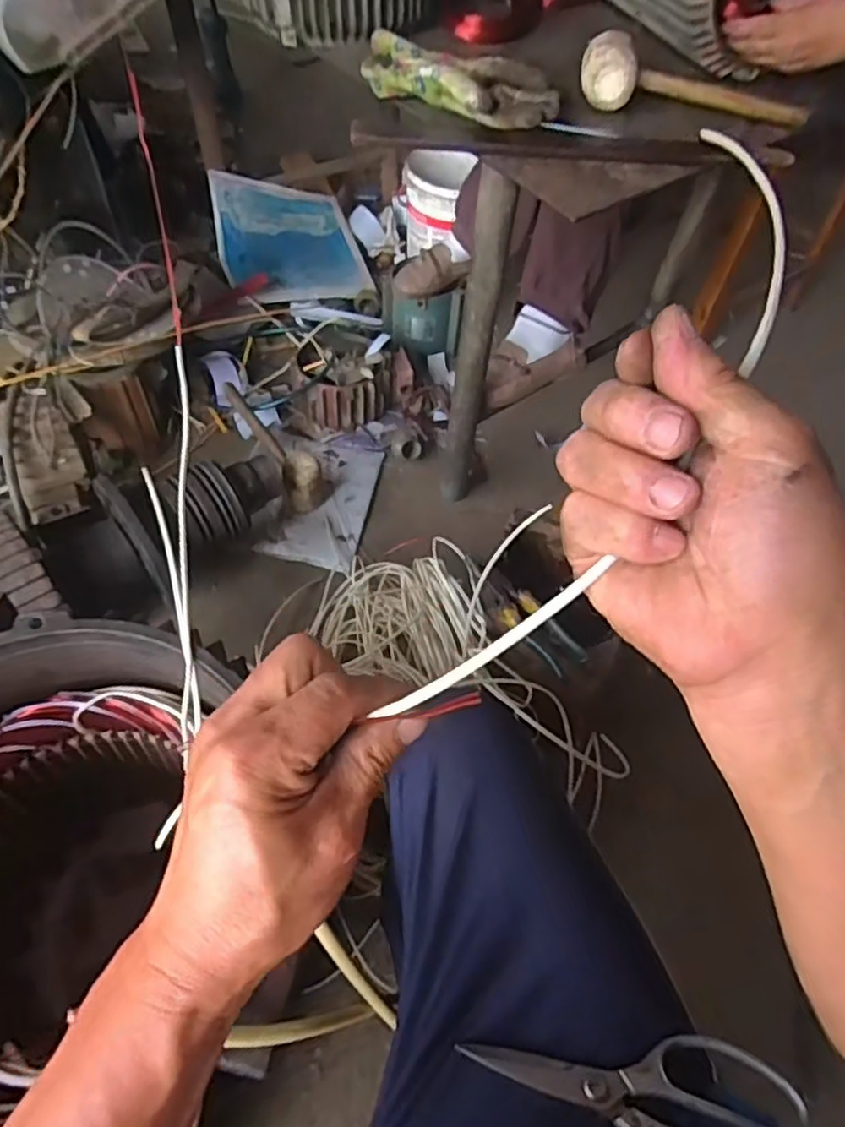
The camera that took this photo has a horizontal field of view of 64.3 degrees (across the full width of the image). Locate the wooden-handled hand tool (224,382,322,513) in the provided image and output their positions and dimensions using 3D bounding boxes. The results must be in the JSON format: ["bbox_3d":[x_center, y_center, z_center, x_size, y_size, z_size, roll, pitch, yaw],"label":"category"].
[{"bbox_3d":[-0.274,-0.220,1.255,0.074,0.103,0.291,-25,60,-20],"label":"wooden-handled hand tool"}]

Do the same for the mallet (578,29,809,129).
[{"bbox_3d":[0.306,-0.545,0.759,0.258,0.058,0.075,4,54,-1],"label":"mallet"}]

